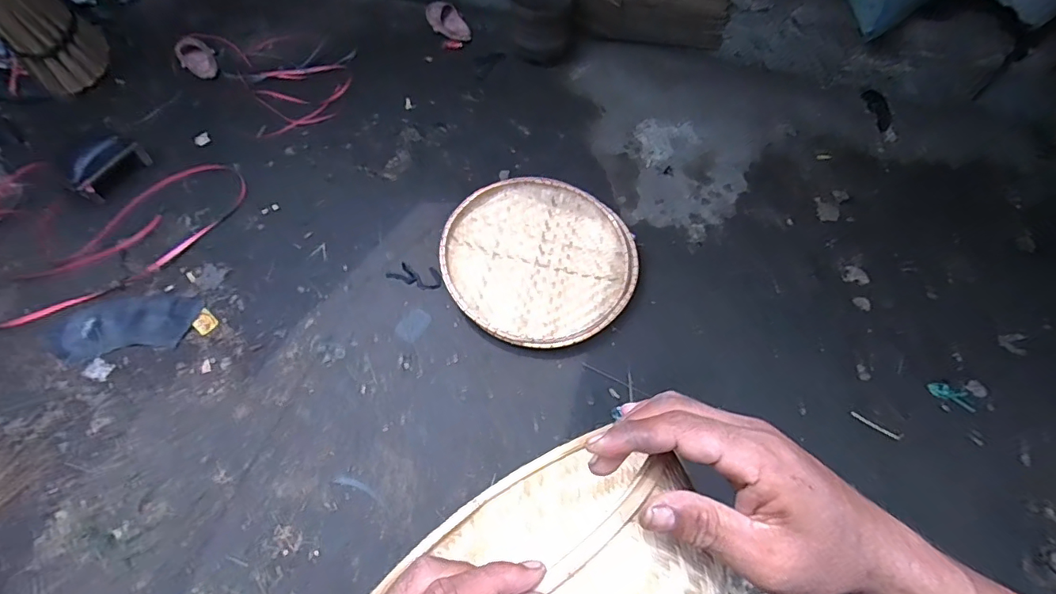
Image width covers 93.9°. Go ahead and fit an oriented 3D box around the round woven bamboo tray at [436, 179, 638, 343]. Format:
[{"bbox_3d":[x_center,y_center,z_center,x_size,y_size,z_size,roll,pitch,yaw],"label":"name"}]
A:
[{"bbox_3d":[0.030,-0.113,1.539,0.582,0.070,0.536,0,66,-1],"label":"round woven bamboo tray"}]

